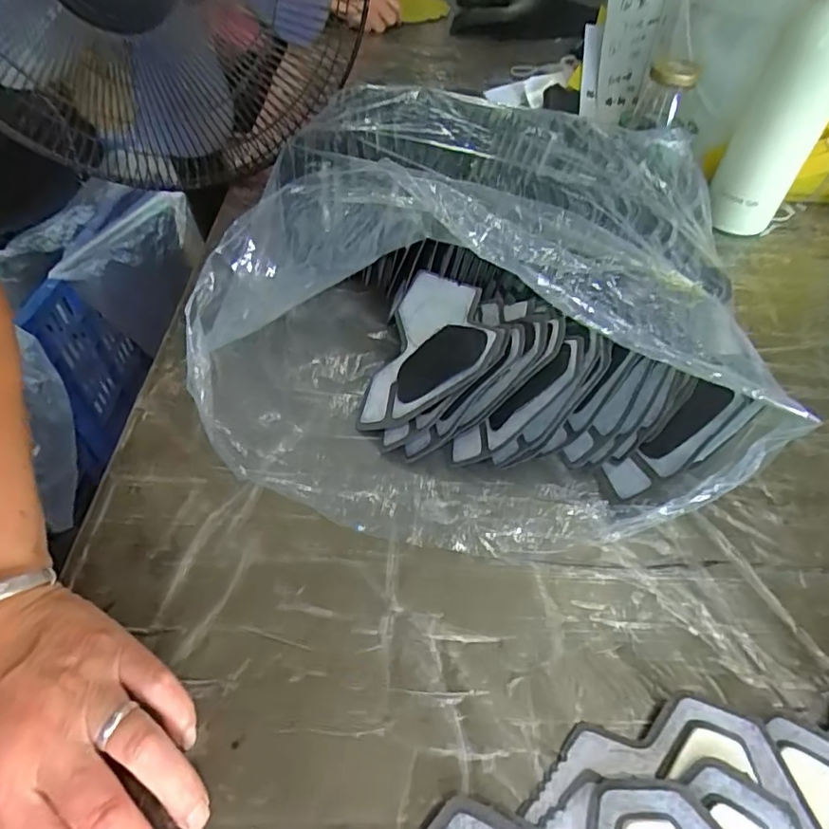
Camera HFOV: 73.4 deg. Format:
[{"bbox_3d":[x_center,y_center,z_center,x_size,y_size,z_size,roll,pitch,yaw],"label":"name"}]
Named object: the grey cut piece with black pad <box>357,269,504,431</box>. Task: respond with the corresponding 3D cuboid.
[{"bbox_3d":[0.013,-0.047,0.380,0.096,0.010,0.124,0,63,39],"label":"grey cut piece with black pad"}]

